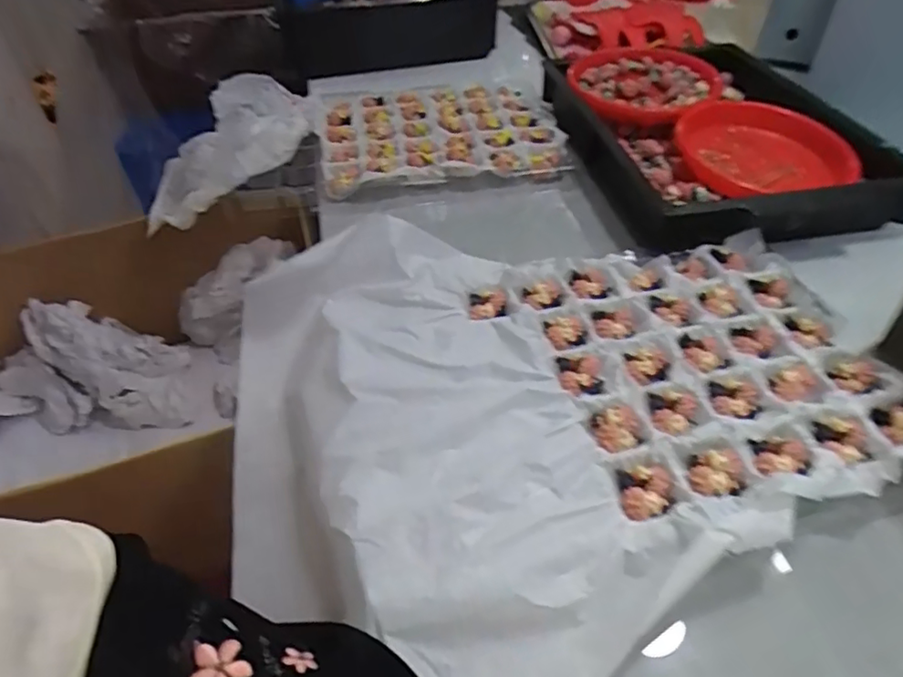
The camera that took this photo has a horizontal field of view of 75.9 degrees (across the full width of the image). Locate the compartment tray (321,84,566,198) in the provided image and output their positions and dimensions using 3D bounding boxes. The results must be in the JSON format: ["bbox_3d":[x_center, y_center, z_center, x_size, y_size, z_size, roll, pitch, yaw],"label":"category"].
[{"bbox_3d":[-0.017,-0.259,0.732,0.290,0.046,0.246,-9,45,-7],"label":"compartment tray"}]

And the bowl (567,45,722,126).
[{"bbox_3d":[0.240,-0.313,0.737,0.180,0.051,0.191,4,46,9],"label":"bowl"}]

